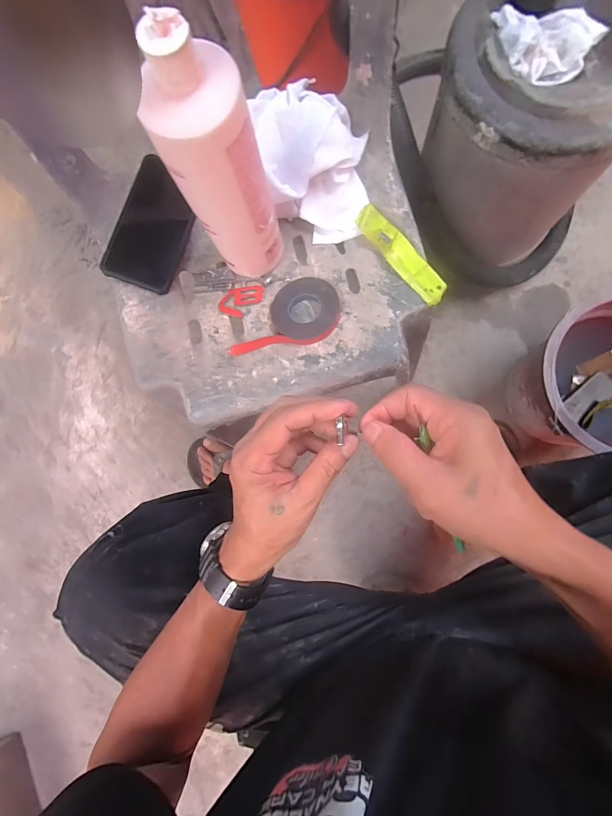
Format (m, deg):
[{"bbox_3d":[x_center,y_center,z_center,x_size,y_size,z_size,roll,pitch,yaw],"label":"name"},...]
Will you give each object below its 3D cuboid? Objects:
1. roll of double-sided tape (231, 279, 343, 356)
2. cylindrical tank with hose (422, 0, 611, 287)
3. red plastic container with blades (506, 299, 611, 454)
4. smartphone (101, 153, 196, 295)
[{"bbox_3d":[-0.026,-0.113,0.428,0.132,0.015,0.080,-9,82,3],"label":"roll of double-sided tape"},{"bbox_3d":[0.354,-0.417,0.607,0.267,0.350,0.289,-34,82,0],"label":"cylindrical tank with hose"},{"bbox_3d":[0.521,-0.049,0.651,0.256,0.208,0.230,-3,83,4],"label":"red plastic container with blades"},{"bbox_3d":[-0.189,-0.226,0.444,0.080,0.008,0.154,20,87,-17],"label":"smartphone"}]

